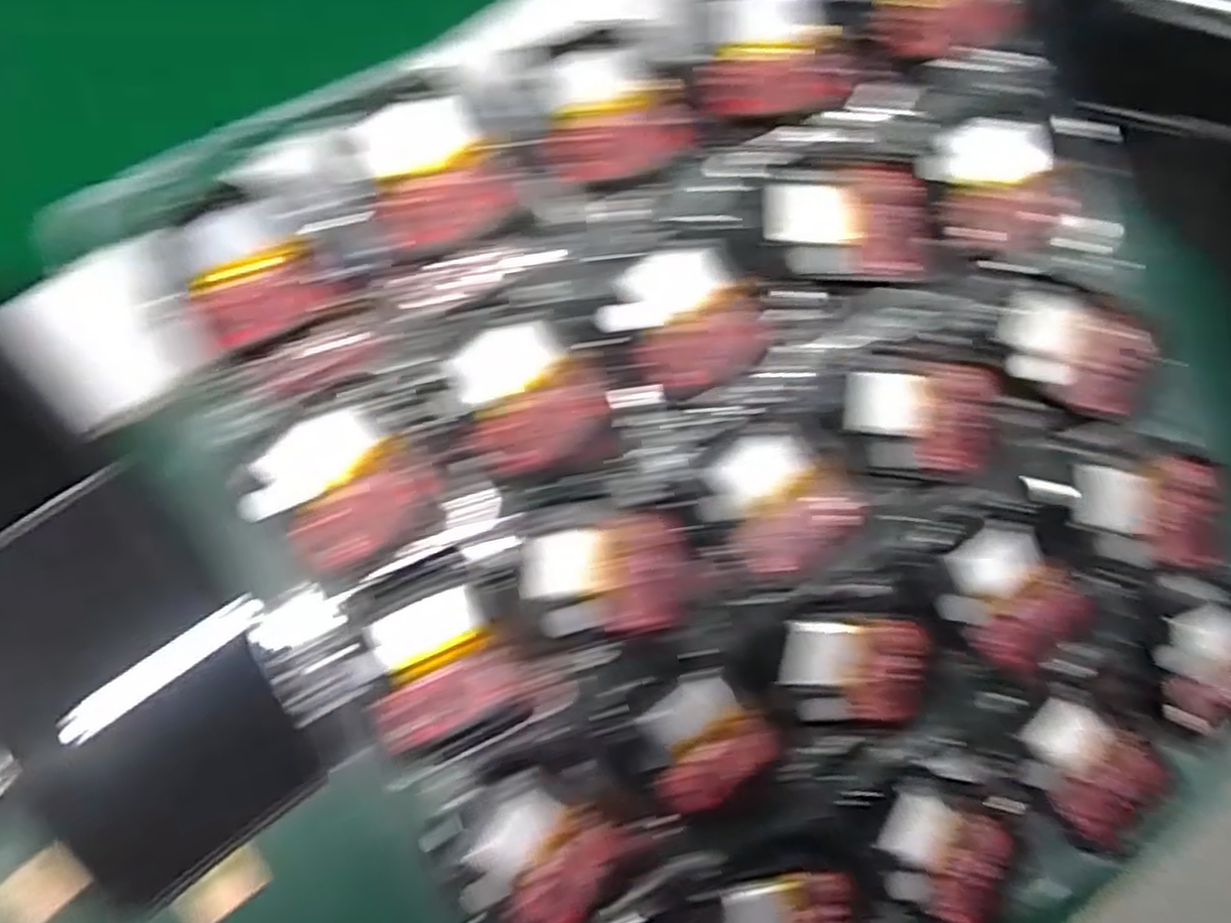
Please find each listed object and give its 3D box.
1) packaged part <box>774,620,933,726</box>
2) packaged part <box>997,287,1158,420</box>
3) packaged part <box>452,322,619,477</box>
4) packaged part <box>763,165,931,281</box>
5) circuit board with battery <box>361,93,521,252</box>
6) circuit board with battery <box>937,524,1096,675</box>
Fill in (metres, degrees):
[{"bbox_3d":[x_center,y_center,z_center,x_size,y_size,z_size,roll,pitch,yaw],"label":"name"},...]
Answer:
[{"bbox_3d":[0.067,0.059,0.222,0.042,0.005,0.028,4,90,-7],"label":"packaged part"},{"bbox_3d":[0.131,-0.032,0.227,0.045,0.008,0.031,26,87,-6],"label":"packaged part"},{"bbox_3d":[-0.020,-0.016,0.207,0.036,0.004,0.039,-17,92,-7],"label":"packaged part"},{"bbox_3d":[0.064,-0.066,0.222,0.047,0.007,0.031,-2,90,-7],"label":"packaged part"},{"bbox_3d":[-0.048,-0.074,0.207,0.035,0.004,0.033,-25,93,-6],"label":"circuit board with battery"},{"bbox_3d":[0.112,0.039,0.224,0.034,0.005,0.040,-41,95,-5],"label":"circuit board with battery"}]

